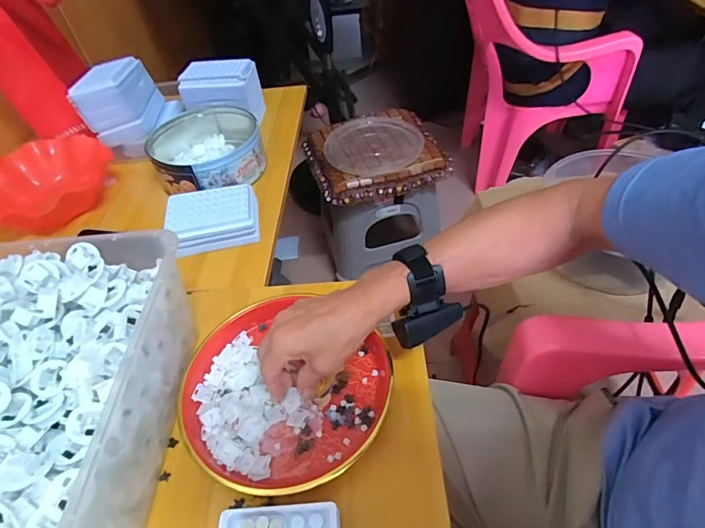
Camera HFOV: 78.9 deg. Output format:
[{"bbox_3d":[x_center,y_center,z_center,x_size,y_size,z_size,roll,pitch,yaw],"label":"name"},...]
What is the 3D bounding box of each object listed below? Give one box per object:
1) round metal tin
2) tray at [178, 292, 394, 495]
[{"bbox_3d":[-0.256,-0.204,0.756,0.185,0.069,0.207,-19,48,-11],"label":"round metal tin"},{"bbox_3d":[-0.074,0.130,0.454,0.210,0.025,0.200,-3,47,4],"label":"tray"}]

